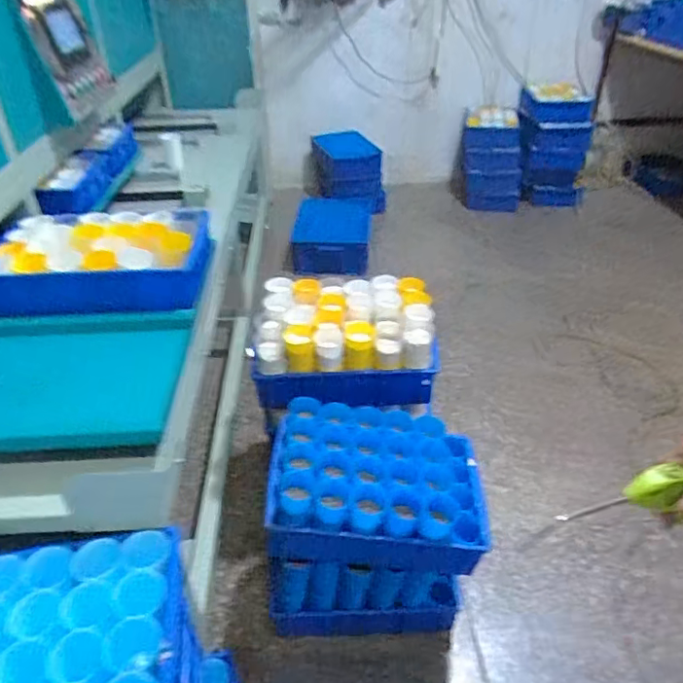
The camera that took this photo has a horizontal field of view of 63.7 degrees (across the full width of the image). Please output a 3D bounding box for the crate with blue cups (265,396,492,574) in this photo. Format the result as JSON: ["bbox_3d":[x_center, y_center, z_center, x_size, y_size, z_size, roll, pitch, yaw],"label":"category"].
[{"bbox_3d":[0.069,0.265,1.059,0.397,0.168,0.275,-1,37,2],"label":"crate with blue cups"}]

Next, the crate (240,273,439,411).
[{"bbox_3d":[0.012,-0.016,1.273,0.402,0.160,0.274,-2,37,0],"label":"crate"}]

